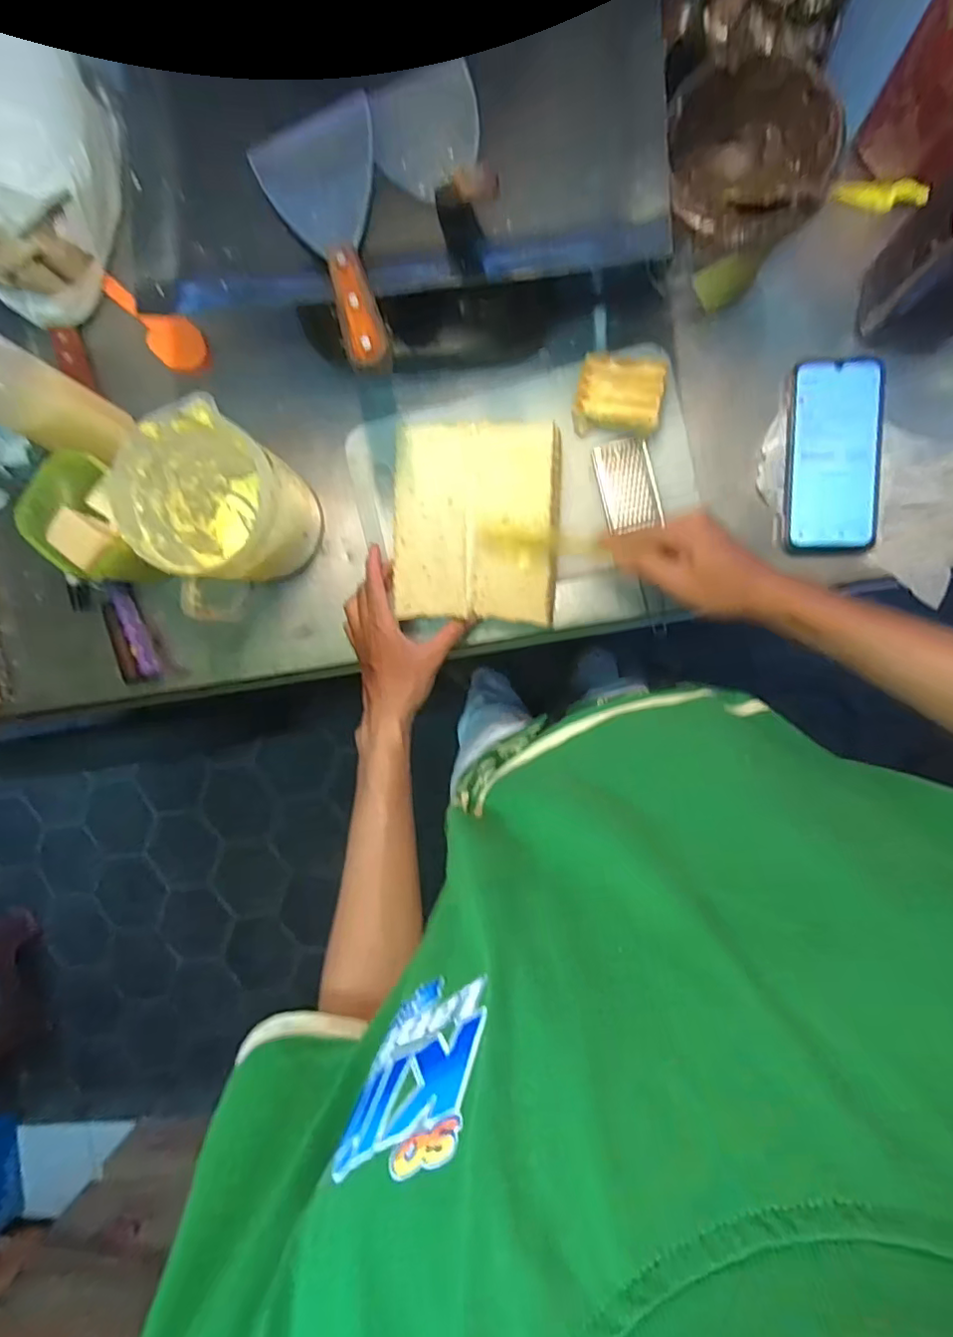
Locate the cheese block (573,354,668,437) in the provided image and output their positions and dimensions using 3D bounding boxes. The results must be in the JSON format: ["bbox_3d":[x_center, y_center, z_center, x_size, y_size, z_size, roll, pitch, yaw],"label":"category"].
[{"bbox_3d":[0.131,-0.248,0.529,0.075,0.038,0.063,10,95,7],"label":"cheese block"}]

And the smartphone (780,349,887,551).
[{"bbox_3d":[0.329,-0.194,0.527,0.085,0.013,0.173,1,94,8],"label":"smartphone"}]

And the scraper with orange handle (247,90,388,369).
[{"bbox_3d":[-0.103,-0.313,0.417,0.087,0.014,0.206,-15,80,9],"label":"scraper with orange handle"}]

